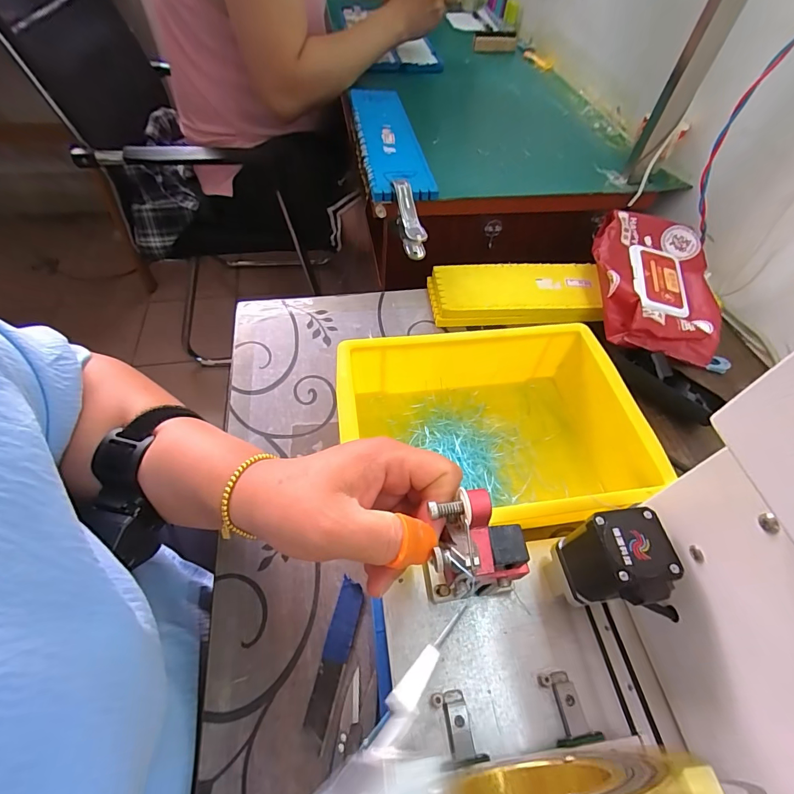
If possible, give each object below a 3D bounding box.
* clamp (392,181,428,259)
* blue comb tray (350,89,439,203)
[{"bbox_3d":[0.014,-0.210,0.481,0.024,0.042,0.102,-6,55,-7],"label":"clamp"},{"bbox_3d":[-0.016,-0.393,0.603,0.087,0.021,0.372,-6,52,-7],"label":"blue comb tray"}]

